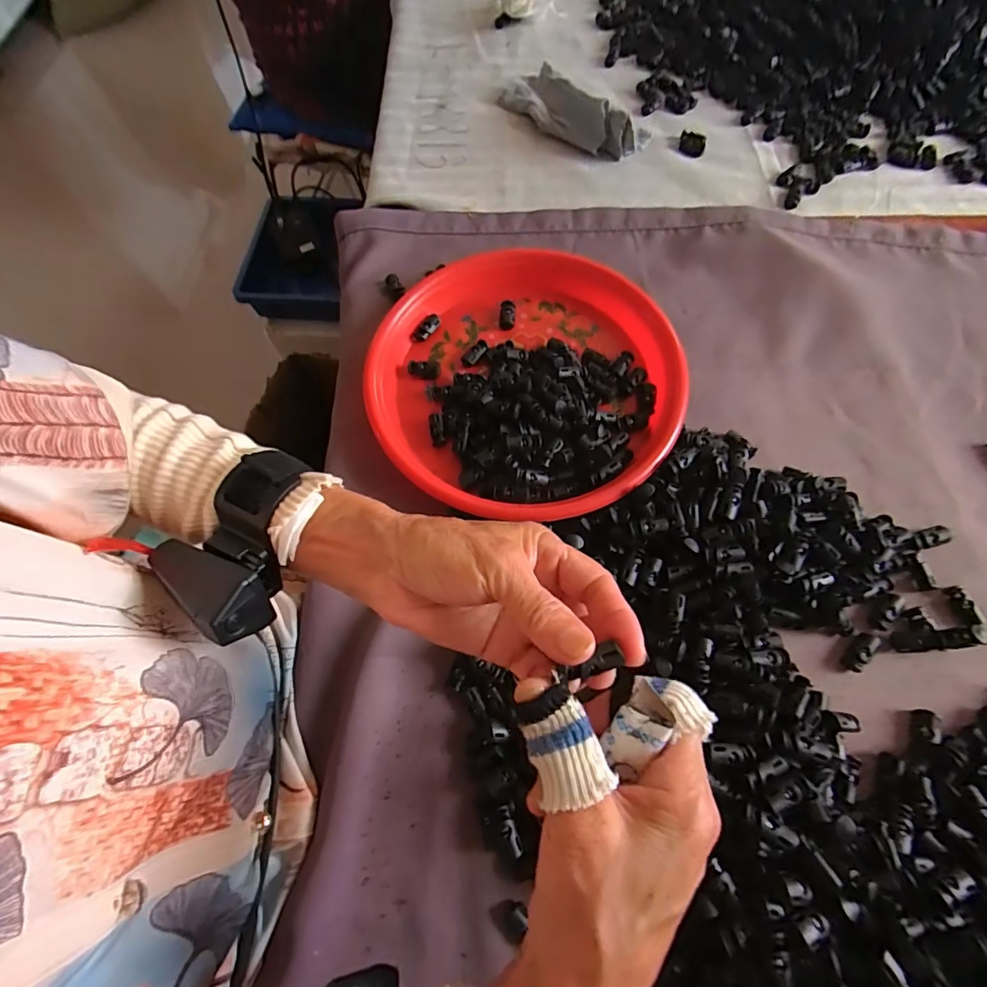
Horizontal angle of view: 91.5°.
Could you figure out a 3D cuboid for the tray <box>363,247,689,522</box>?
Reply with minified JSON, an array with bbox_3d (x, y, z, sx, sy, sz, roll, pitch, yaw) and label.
[{"bbox_3d":[0.026,-0.097,0.399,0.247,0.036,0.245,-1,68,1],"label":"tray"}]

